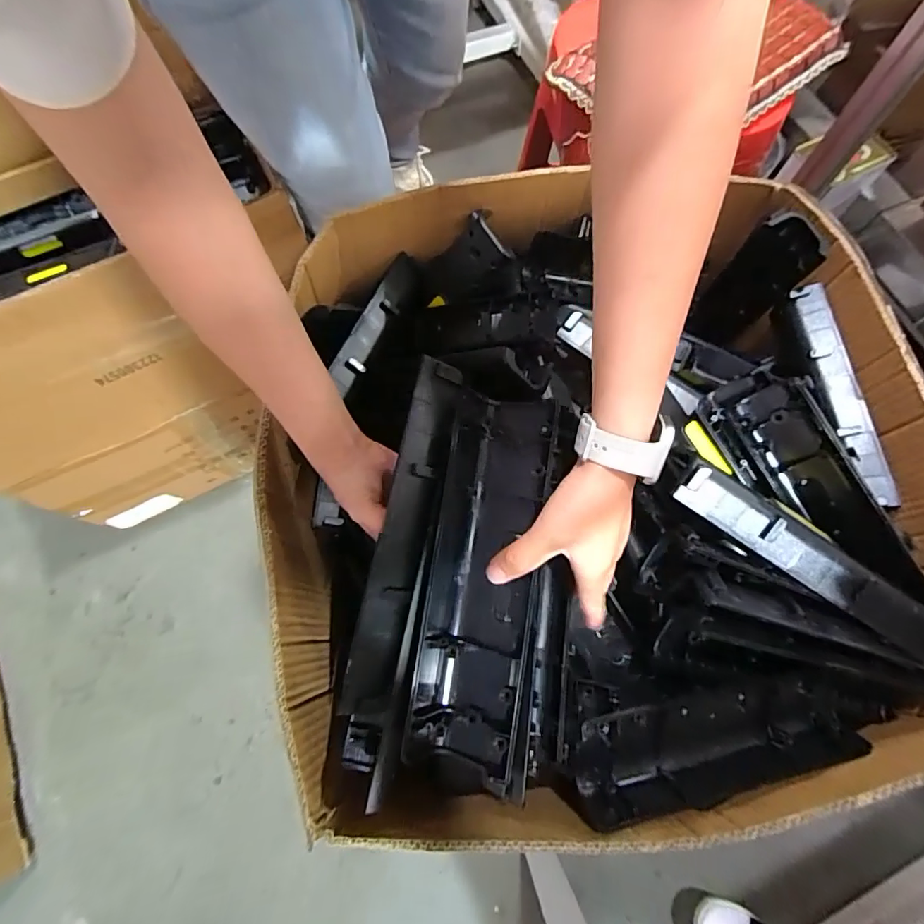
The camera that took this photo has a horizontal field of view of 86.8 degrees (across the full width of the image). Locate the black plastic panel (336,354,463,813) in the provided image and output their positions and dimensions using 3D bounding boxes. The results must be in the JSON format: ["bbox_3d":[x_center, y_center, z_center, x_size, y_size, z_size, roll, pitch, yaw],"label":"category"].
[{"bbox_3d":[-0.045,0.072,0.334,0.037,0.020,0.288,10,83,3],"label":"black plastic panel"}]

